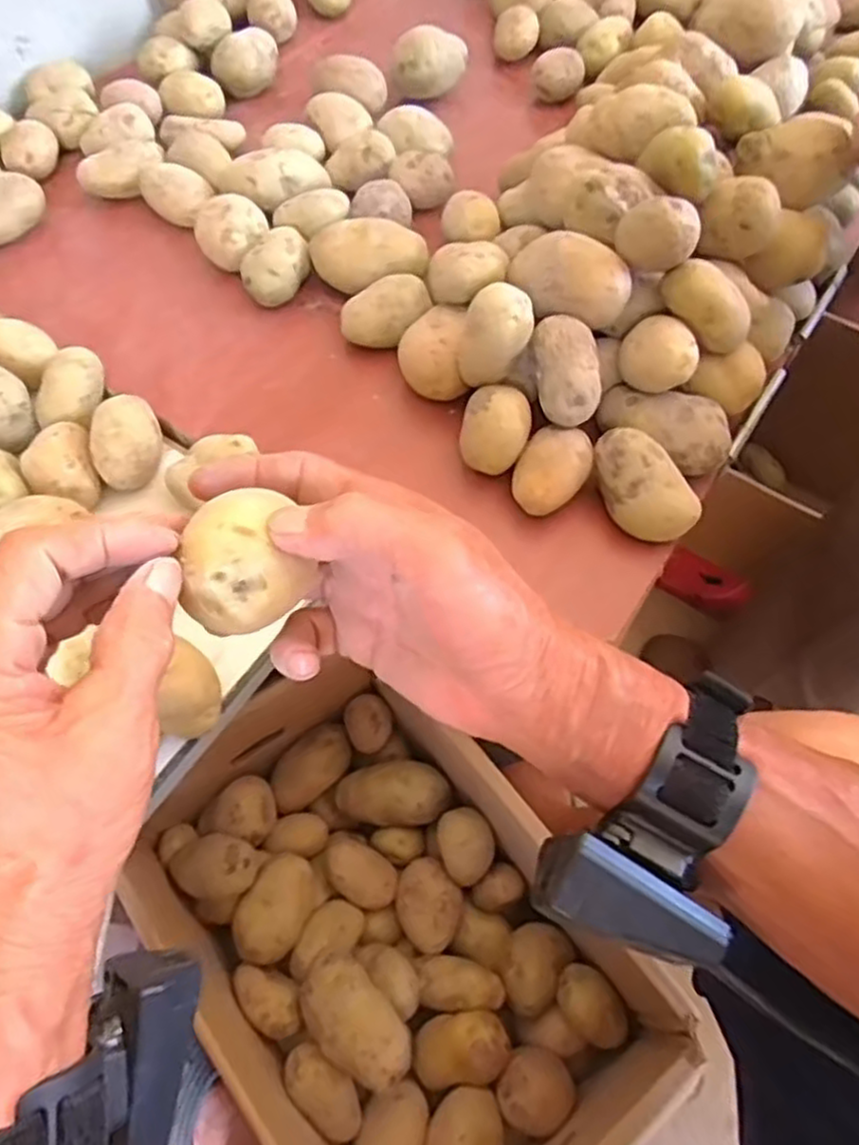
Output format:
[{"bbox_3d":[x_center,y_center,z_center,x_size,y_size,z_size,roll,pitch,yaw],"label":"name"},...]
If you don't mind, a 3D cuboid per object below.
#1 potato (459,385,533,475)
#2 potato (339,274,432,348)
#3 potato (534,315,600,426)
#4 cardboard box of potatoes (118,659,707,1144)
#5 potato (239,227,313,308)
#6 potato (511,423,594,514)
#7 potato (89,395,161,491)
[{"bbox_3d":[0.045,-0.095,0.522,0.047,0.054,0.045,0,62,0],"label":"potato"},{"bbox_3d":[-0.033,-0.200,0.588,0.069,0.046,0.044,-21,64,-11],"label":"potato"},{"bbox_3d":[0.093,-0.136,0.509,0.040,0.039,0.074,-4,74,-2],"label":"potato"},{"bbox_3d":[-0.051,0.293,0.610,0.252,0.151,0.422,-36,67,-17],"label":"cardboard box of potatoes"},{"bbox_3d":[-0.128,-0.252,0.619,0.057,0.040,0.060,-16,63,-8],"label":"potato"},{"bbox_3d":[0.084,-0.068,0.512,0.046,0.039,0.059,18,63,10],"label":"potato"},{"bbox_3d":[-0.220,-0.096,0.533,0.042,0.038,0.061,-6,62,-3],"label":"potato"}]

